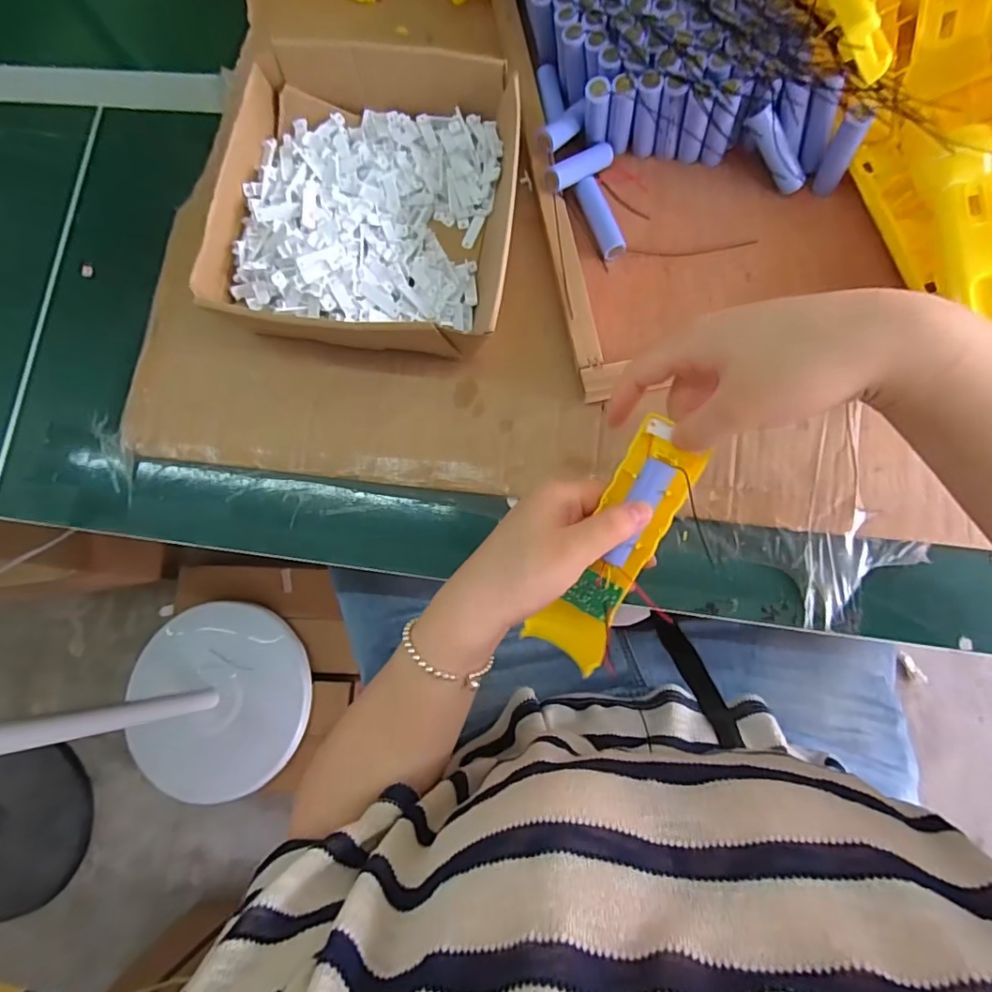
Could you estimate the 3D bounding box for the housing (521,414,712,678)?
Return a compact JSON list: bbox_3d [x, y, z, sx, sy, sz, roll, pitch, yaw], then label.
[{"bbox_3d":[0.073,0.032,0.326,0.048,0.021,0.158,26,104,8],"label":"housing"}]

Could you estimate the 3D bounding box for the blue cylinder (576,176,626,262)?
[{"bbox_3d":[0.084,-0.221,0.429,0.018,0.019,0.067,-20,79,1],"label":"blue cylinder"}]

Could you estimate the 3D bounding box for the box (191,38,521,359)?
[{"bbox_3d":[-0.102,-0.233,0.434,0.231,0.059,0.228,6,81,6],"label":"box"}]

